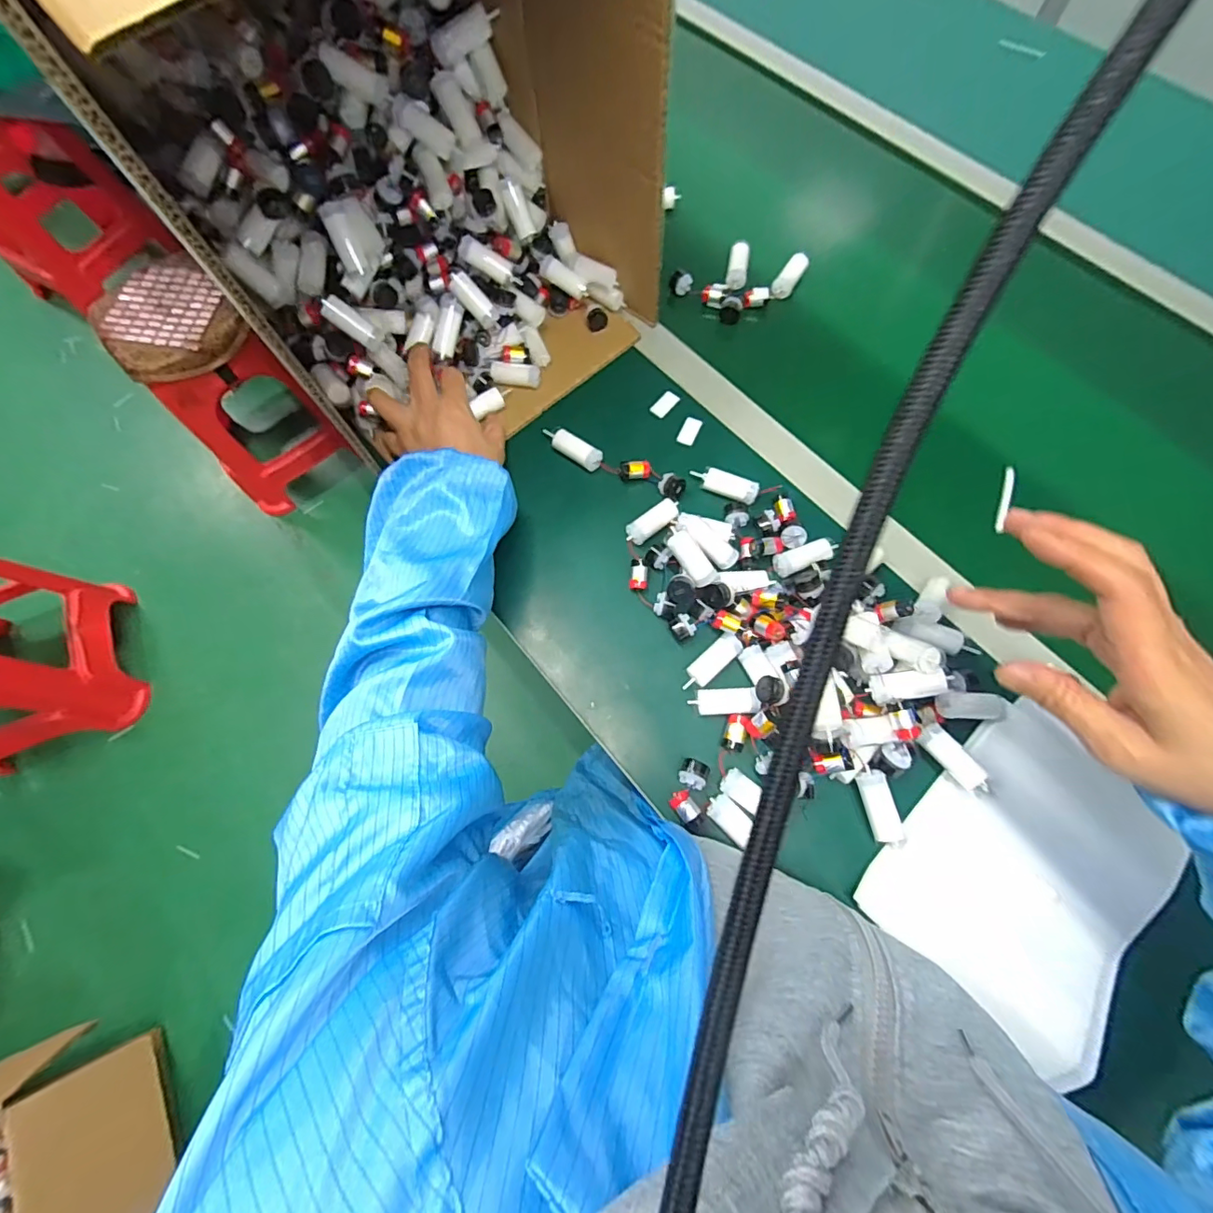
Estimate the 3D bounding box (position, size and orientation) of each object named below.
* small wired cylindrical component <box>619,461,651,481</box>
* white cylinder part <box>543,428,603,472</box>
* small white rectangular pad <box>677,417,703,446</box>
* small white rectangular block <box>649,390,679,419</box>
[{"bbox_3d":[0.027,-0.130,0.494,0.031,0.012,0.015,-13,73,-2],"label":"small wired cylindrical component"},{"bbox_3d":[-0.034,-0.154,0.502,0.070,0.015,0.020,34,77,12],"label":"white cylinder part"},{"bbox_3d":[0.084,-0.176,0.524,0.018,0.004,0.031,23,75,9],"label":"small white rectangular pad"},{"bbox_3d":[0.060,-0.208,0.537,0.019,0.004,0.032,38,78,13],"label":"small white rectangular block"}]

